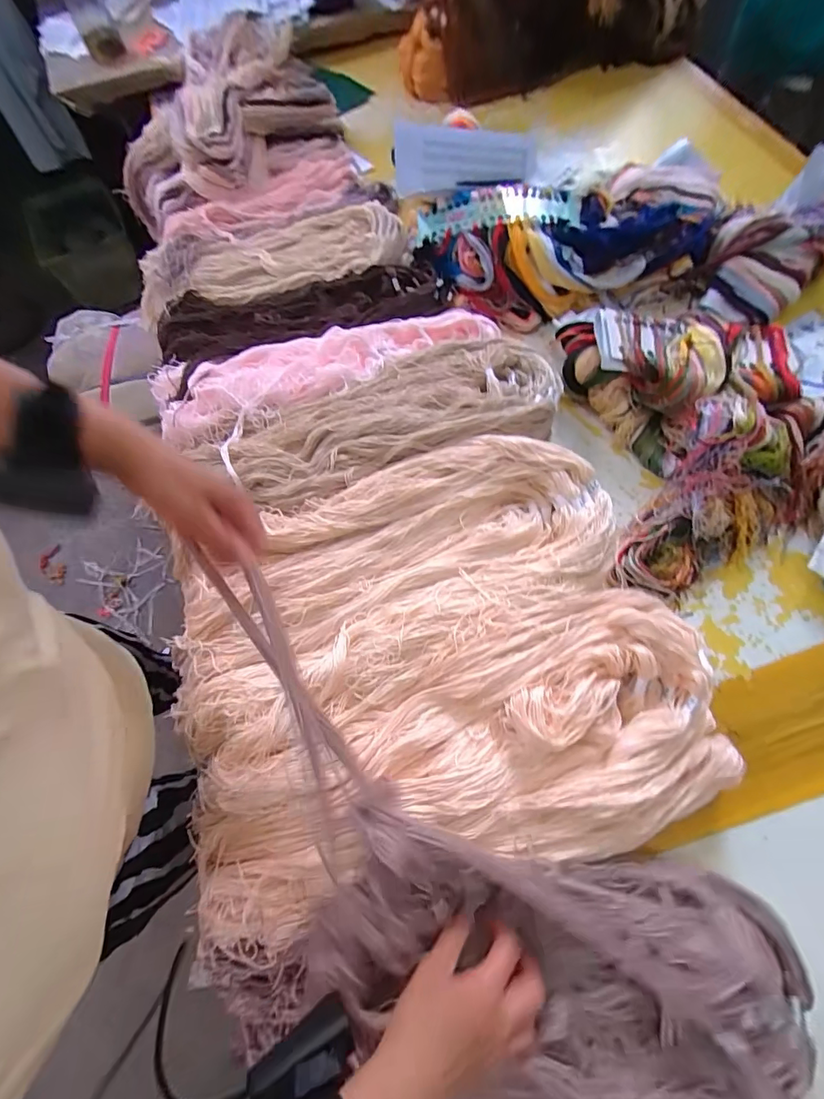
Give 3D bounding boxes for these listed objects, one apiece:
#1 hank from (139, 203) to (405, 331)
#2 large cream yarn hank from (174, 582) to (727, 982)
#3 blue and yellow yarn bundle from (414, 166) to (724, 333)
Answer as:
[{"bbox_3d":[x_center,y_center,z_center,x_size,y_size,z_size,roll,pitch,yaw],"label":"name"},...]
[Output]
[{"bbox_3d":[-0.247,-0.501,0.760,0.463,0.055,0.196,-14,68,-3],"label":"hank"},{"bbox_3d":[0.034,0.183,0.443,0.536,0.068,0.266,-13,68,-2],"label":"large cream yarn hank"},{"bbox_3d":[0.261,-0.503,0.720,0.498,0.091,0.226,-13,68,-2],"label":"blue and yellow yarn bundle"}]

